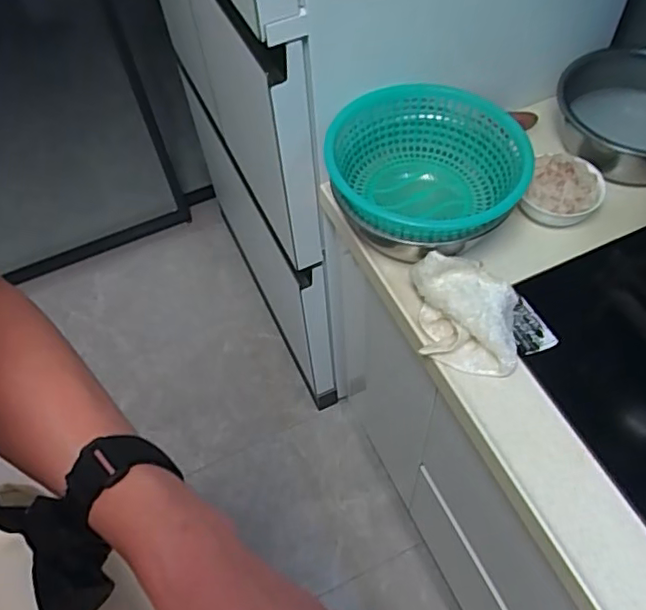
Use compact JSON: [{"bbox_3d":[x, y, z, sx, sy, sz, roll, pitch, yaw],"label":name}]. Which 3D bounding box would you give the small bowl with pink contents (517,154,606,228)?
[{"bbox_3d":[0.334,-0.150,0.820,0.099,0.066,0.106,-2,56,3],"label":"small bowl with pink contents"}]

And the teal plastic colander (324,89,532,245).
[{"bbox_3d":[0.138,-0.172,0.787,0.256,0.102,0.248,0,56,4],"label":"teal plastic colander"}]

